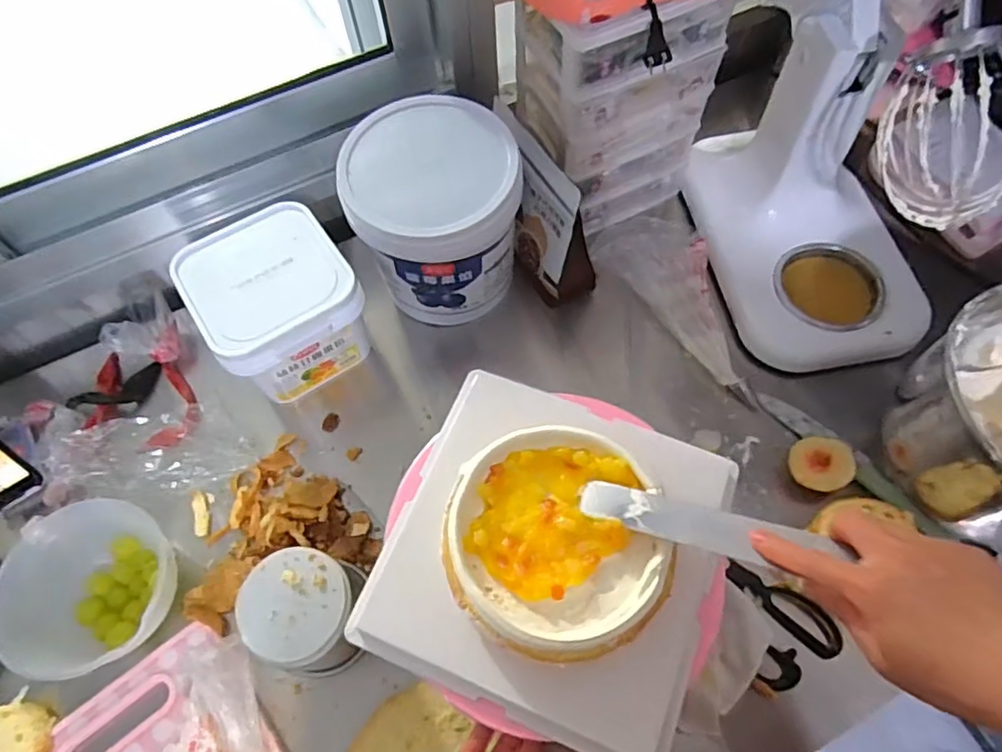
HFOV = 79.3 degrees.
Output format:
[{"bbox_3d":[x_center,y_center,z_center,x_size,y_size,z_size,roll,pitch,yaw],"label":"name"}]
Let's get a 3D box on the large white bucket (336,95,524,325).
[{"bbox_3d":[-0.075,-0.186,0.722,0.185,0.180,0.166,-14,63,-5],"label":"large white bucket"}]

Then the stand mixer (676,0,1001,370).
[{"bbox_3d":[0.367,-0.304,0.605,0.216,0.490,0.413,-12,62,-4],"label":"stand mixer"}]

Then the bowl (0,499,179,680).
[{"bbox_3d":[-0.389,0.209,0.597,0.144,0.093,0.138,-1,62,2],"label":"bowl"}]

